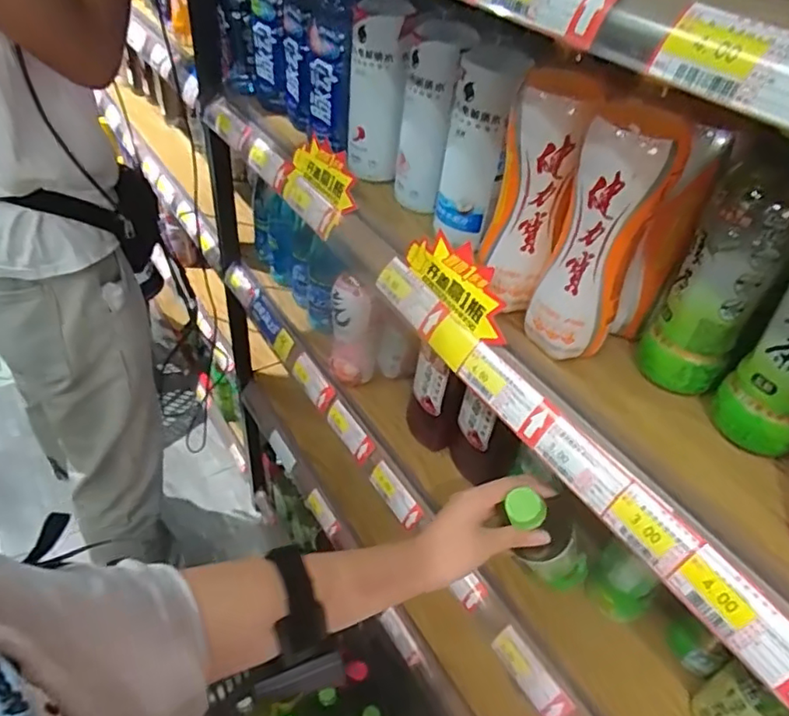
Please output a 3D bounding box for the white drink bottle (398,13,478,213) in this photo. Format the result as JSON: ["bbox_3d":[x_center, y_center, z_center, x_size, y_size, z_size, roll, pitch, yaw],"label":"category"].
[{"bbox_3d":[0.034,-0.246,0.605,0.061,0.178,0.077,5,43,-2],"label":"white drink bottle"}]

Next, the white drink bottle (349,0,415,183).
[{"bbox_3d":[-0.021,-0.287,0.643,0.052,0.172,0.061,-2,43,-9],"label":"white drink bottle"}]

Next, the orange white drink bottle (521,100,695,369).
[{"bbox_3d":[0.155,-0.087,0.443,0.062,0.179,0.070,23,45,16],"label":"orange white drink bottle"}]

